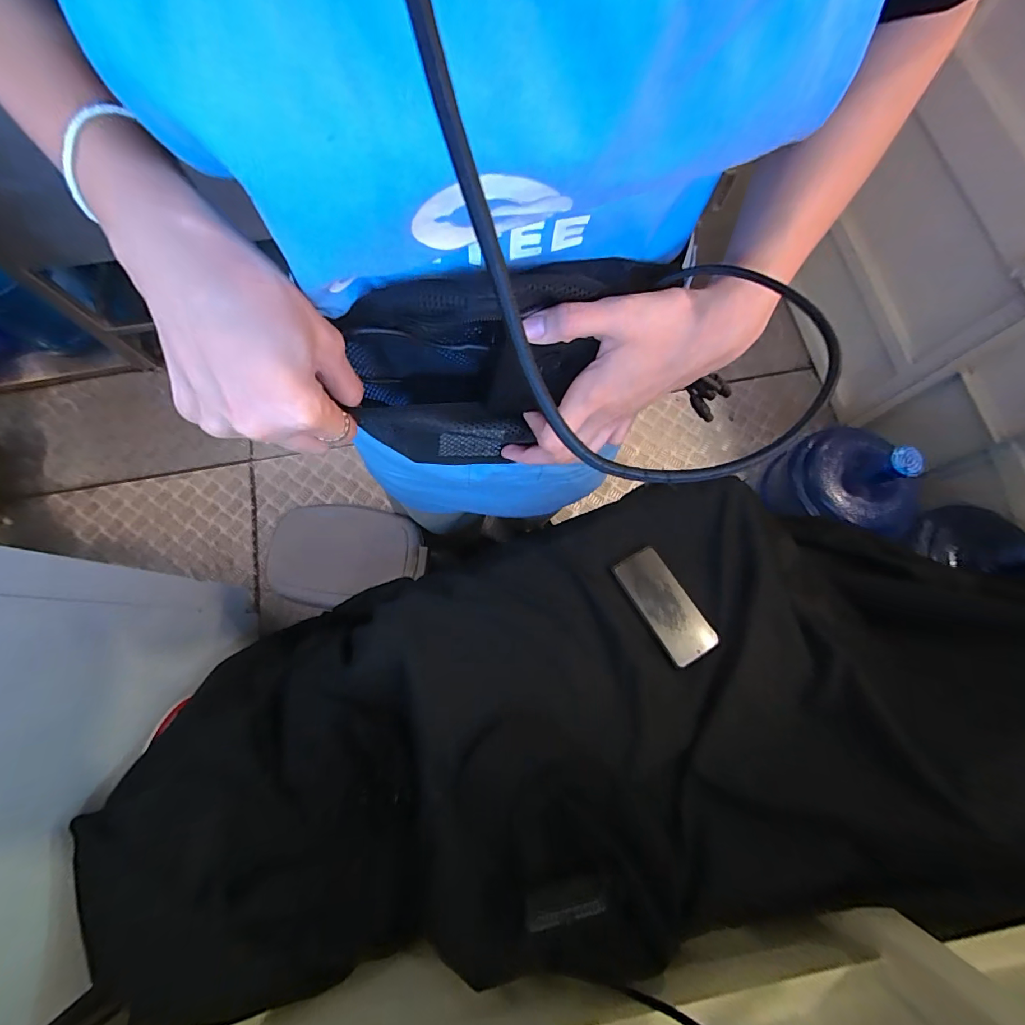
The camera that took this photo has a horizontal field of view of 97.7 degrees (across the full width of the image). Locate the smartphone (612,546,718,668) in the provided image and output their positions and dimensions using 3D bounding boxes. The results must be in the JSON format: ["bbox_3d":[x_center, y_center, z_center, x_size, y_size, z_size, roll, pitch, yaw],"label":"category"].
[{"bbox_3d":[0.214,0.128,0.630,0.072,0.012,0.158,-27,71,-15],"label":"smartphone"}]

